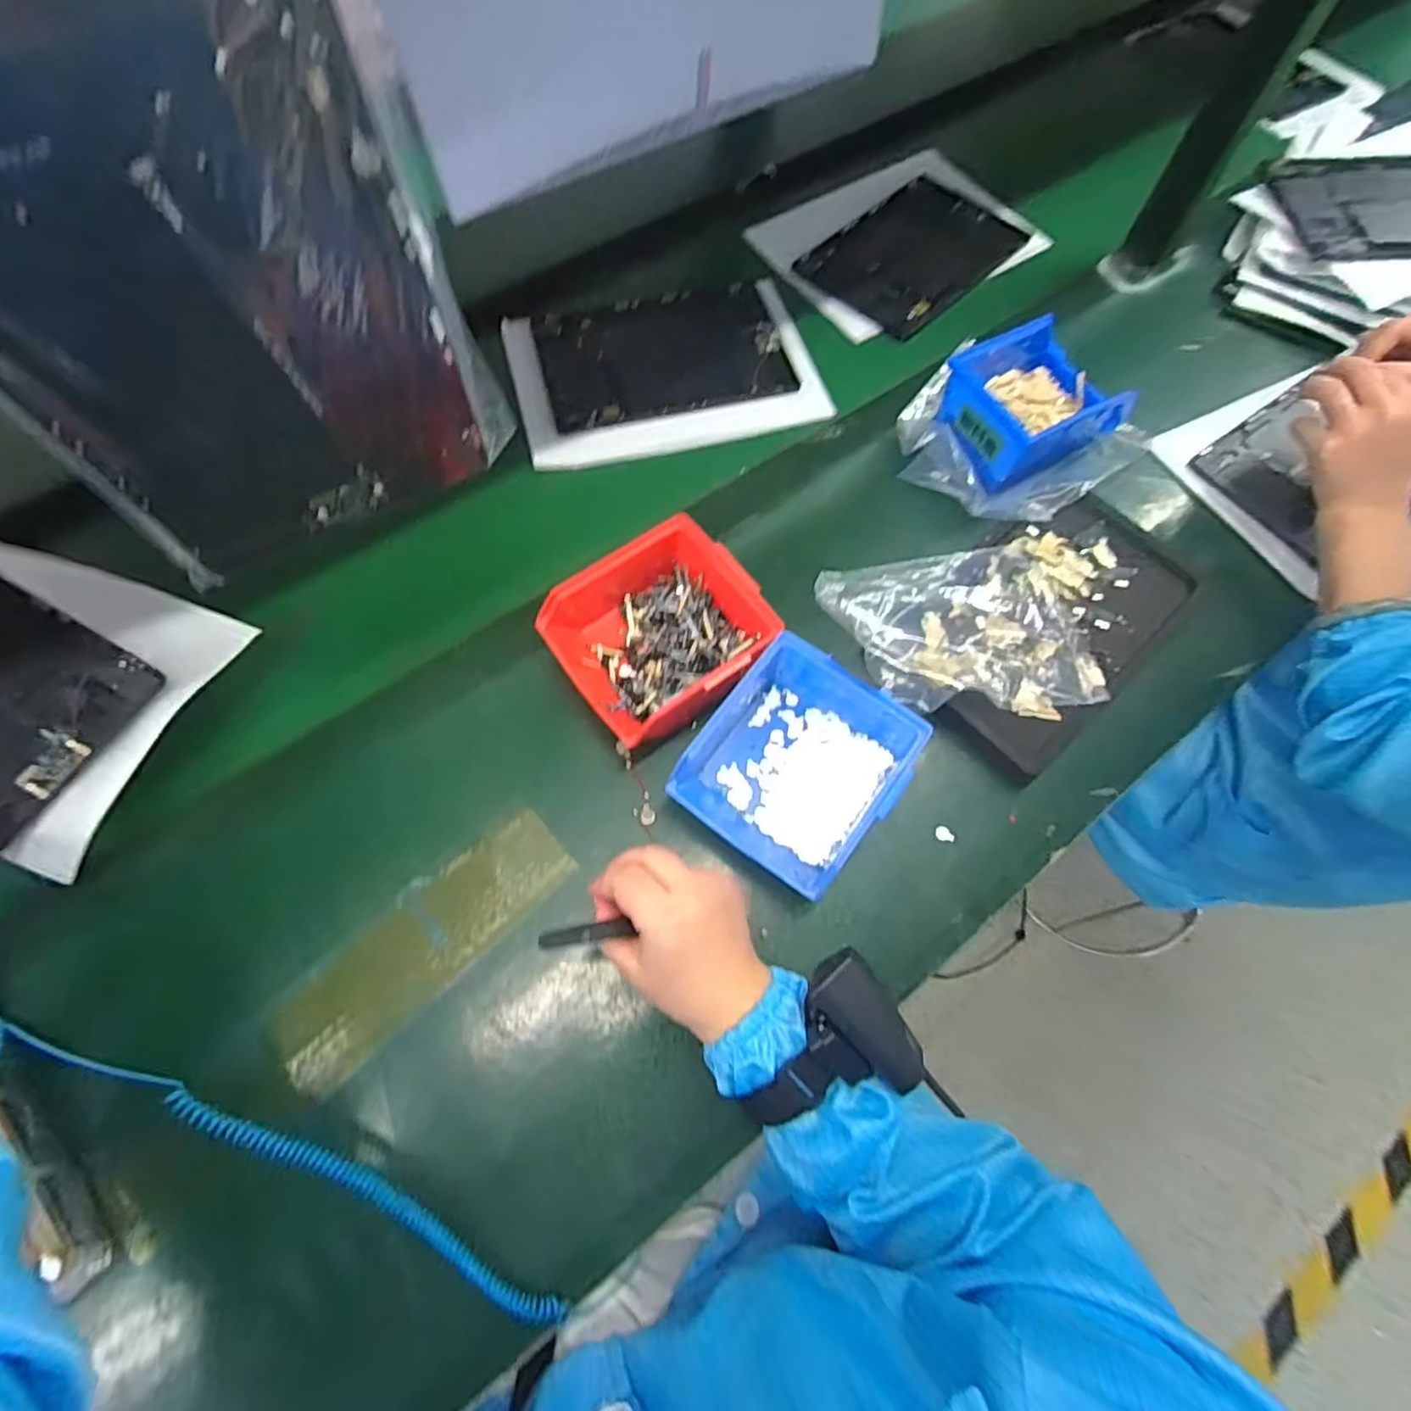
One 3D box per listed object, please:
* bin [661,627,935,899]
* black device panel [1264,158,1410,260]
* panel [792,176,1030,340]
[{"bbox_3d":[0.068,0.039,0.459,0.123,0.060,0.137,35,70,13],"label":"bin"},{"bbox_3d":[0.711,-0.514,0.690,0.216,0.008,0.149,3,71,10],"label":"black device panel"},{"bbox_3d":[0.230,-0.496,0.730,0.159,0.008,0.242,42,69,13],"label":"panel"}]

